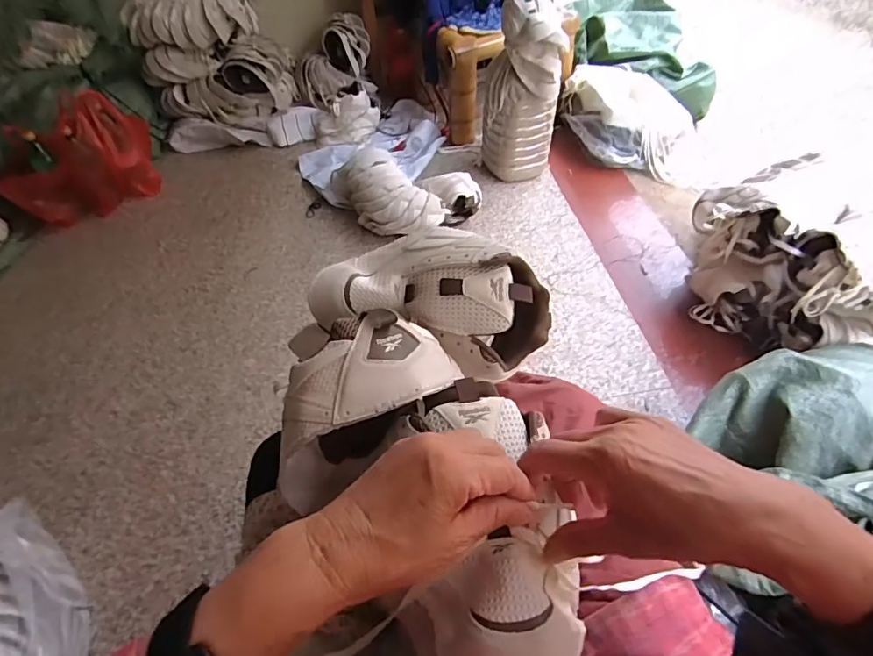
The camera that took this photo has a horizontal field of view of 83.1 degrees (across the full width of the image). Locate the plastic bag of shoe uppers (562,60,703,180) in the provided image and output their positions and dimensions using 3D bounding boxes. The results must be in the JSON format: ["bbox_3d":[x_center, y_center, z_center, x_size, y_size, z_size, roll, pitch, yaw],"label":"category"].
[{"bbox_3d":[0.599,-0.668,1.577,0.354,0.169,0.389,-5,49,0],"label":"plastic bag of shoe uppers"}]

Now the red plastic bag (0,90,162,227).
[{"bbox_3d":[-0.992,-0.468,1.401,0.171,0.257,0.413,23,54,22],"label":"red plastic bag"}]

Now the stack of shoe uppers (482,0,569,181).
[{"bbox_3d":[0.233,-0.632,1.363,0.178,0.455,0.157,-12,49,-7],"label":"stack of shoe uppers"}]

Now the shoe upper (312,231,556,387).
[{"bbox_3d":[0.001,-0.026,0.454,0.202,0.084,0.123,9,50,11],"label":"shoe upper"}]

